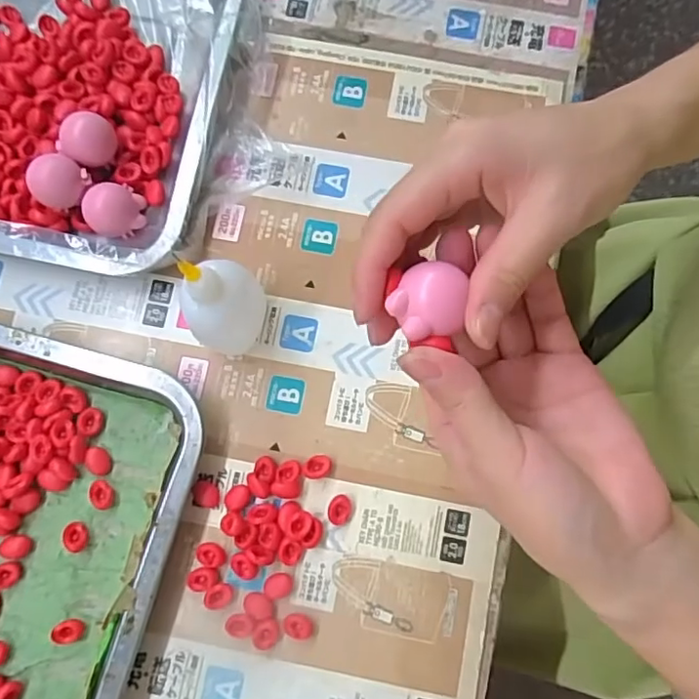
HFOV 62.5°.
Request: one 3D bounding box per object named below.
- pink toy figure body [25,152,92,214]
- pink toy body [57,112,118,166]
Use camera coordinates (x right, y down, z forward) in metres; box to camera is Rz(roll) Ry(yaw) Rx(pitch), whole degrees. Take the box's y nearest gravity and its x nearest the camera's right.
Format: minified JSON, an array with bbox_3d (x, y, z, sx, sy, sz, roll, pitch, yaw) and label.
[{"bbox_3d":[-0.161,-0.092,0.320,0.023,0.021,0.028,36,81,8],"label":"pink toy figure body"},{"bbox_3d":[-0.147,-0.118,0.326,0.025,0.022,0.028,40,81,8],"label":"pink toy body"}]

